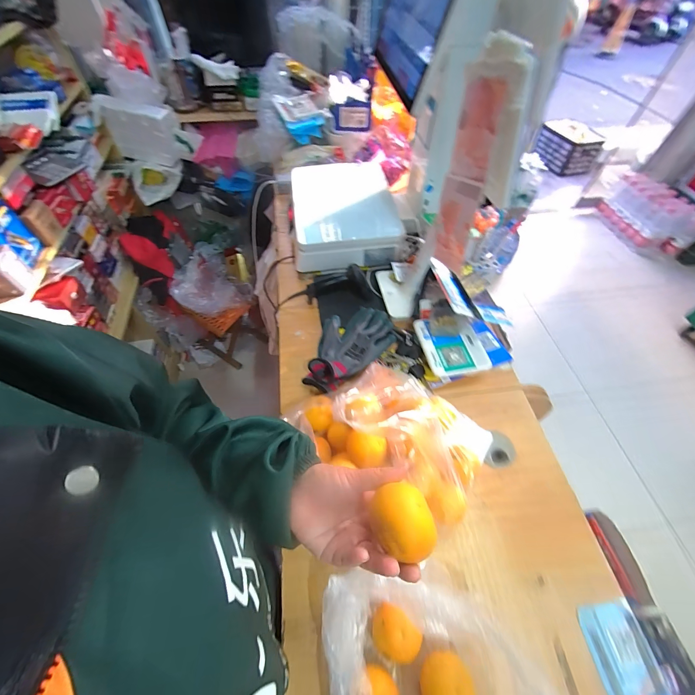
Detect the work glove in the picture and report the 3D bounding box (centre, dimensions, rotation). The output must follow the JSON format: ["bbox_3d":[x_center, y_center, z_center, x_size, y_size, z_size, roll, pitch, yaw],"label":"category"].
[{"bbox_3d":[-0.005,-0.005,0.664,0.129,0.041,0.209,39,63,23],"label":"work glove"}]

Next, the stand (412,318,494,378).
[{"bbox_3d":[0.212,-0.006,0.655,0.120,0.019,0.136,-10,56,-7],"label":"stand"}]

